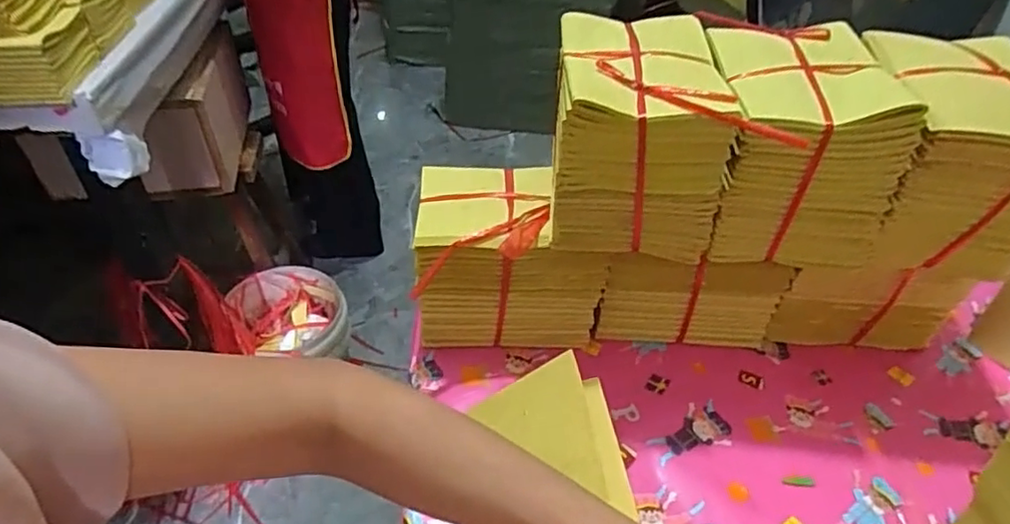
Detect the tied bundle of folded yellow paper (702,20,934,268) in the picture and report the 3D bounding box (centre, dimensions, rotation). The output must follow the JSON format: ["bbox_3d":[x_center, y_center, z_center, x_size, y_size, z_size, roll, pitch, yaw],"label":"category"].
[{"bbox_3d":[0.228,-0.094,0.505,0.129,0.133,0.166,6,43,3],"label":"tied bundle of folded yellow paper"}]

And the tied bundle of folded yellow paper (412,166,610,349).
[{"bbox_3d":[0.001,-0.012,0.586,0.159,0.143,0.124,-1,43,-4],"label":"tied bundle of folded yellow paper"}]

